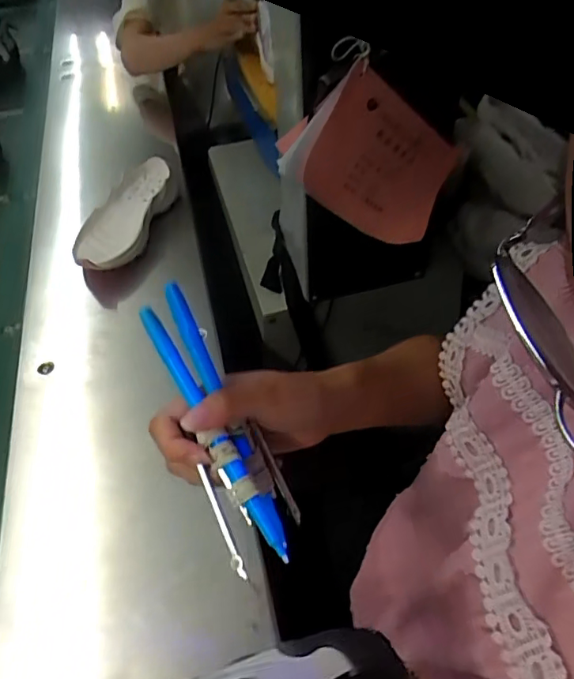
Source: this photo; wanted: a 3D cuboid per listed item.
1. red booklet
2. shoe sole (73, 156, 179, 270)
[{"bbox_3d":[0.092,-0.188,0.563,0.039,0.183,0.129,38,103,51],"label":"red booklet"},{"bbox_3d":[-0.231,-0.168,0.748,0.083,0.071,0.209,20,56,19],"label":"shoe sole"}]

